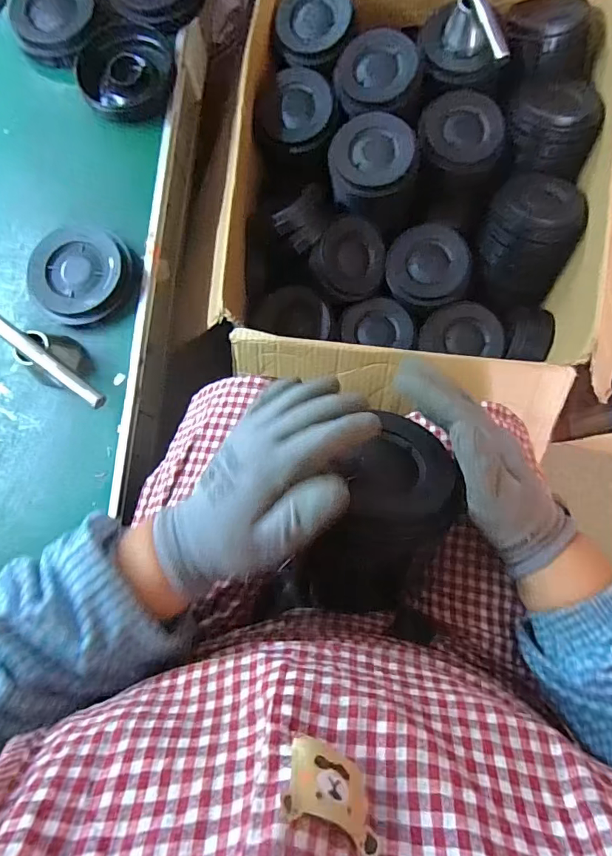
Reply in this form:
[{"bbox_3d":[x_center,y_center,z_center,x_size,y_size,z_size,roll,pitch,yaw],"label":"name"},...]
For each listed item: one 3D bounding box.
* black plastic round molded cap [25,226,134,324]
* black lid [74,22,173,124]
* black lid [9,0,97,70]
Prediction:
[{"bbox_3d":[-0.266,-0.180,0.545,0.103,0.033,0.119,43,85,8],"label":"black plastic round molded cap"},{"bbox_3d":[-0.226,-0.453,0.592,0.120,0.034,0.115,-9,80,1],"label":"black lid"},{"bbox_3d":[-0.323,-0.526,0.592,0.107,0.020,0.124,-15,80,0],"label":"black lid"}]

